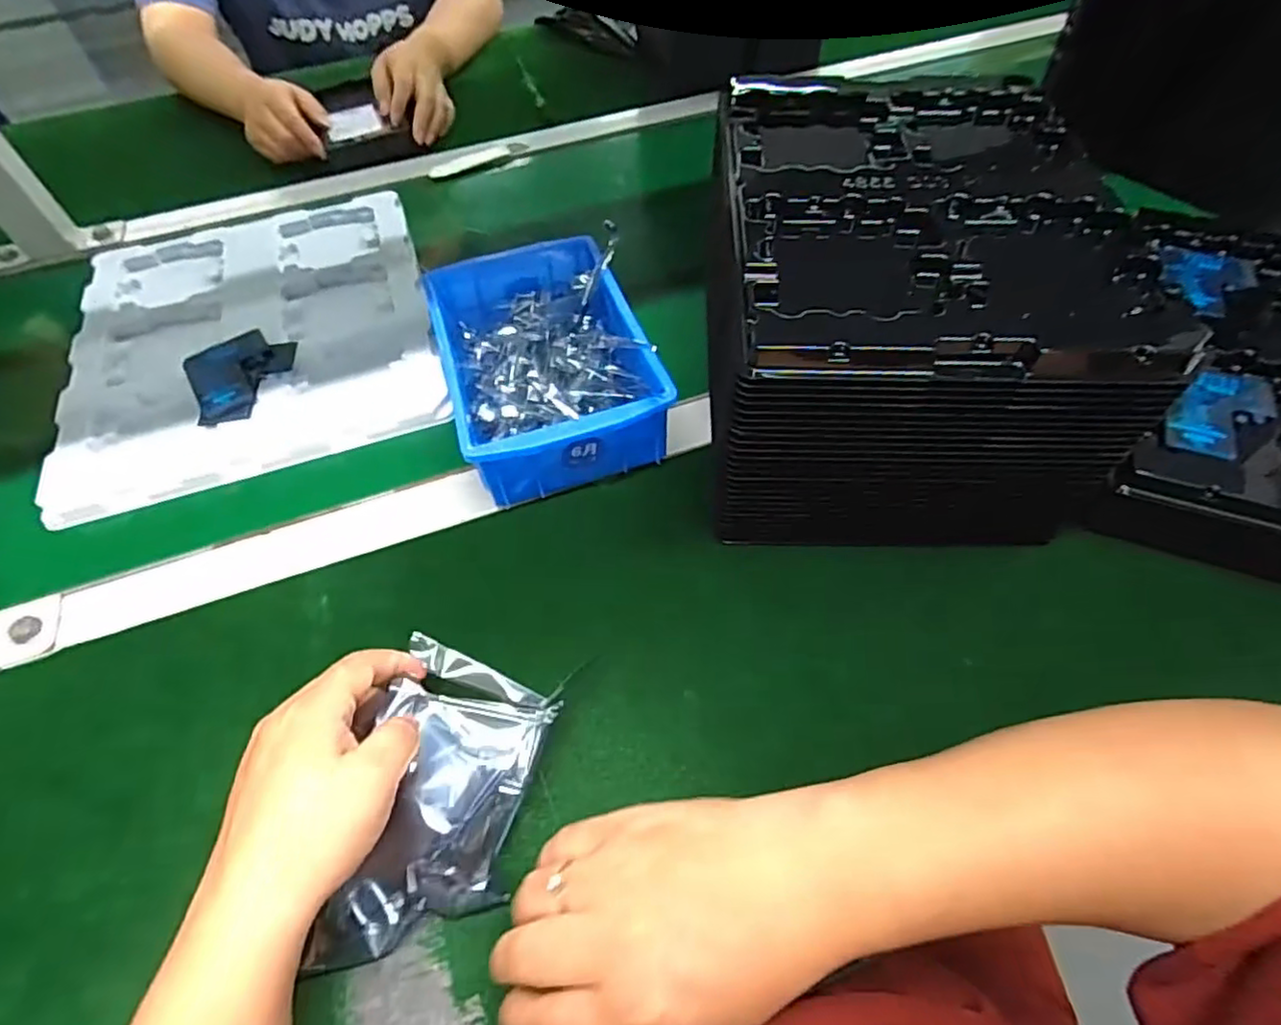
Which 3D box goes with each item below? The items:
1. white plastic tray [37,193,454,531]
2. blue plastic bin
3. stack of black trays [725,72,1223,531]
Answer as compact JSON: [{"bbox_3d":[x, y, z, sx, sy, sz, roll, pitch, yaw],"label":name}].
[{"bbox_3d":[-0.320,-0.157,0.540,0.275,0.020,0.323,-17,56,-8],"label":"white plastic tray"},{"bbox_3d":[-0.069,-0.109,0.461,0.127,0.061,0.201,-17,56,-8],"label":"blue plastic bin"},{"bbox_3d":[0.160,-0.139,0.405,0.202,0.126,0.274,2,55,5],"label":"stack of black trays"}]

